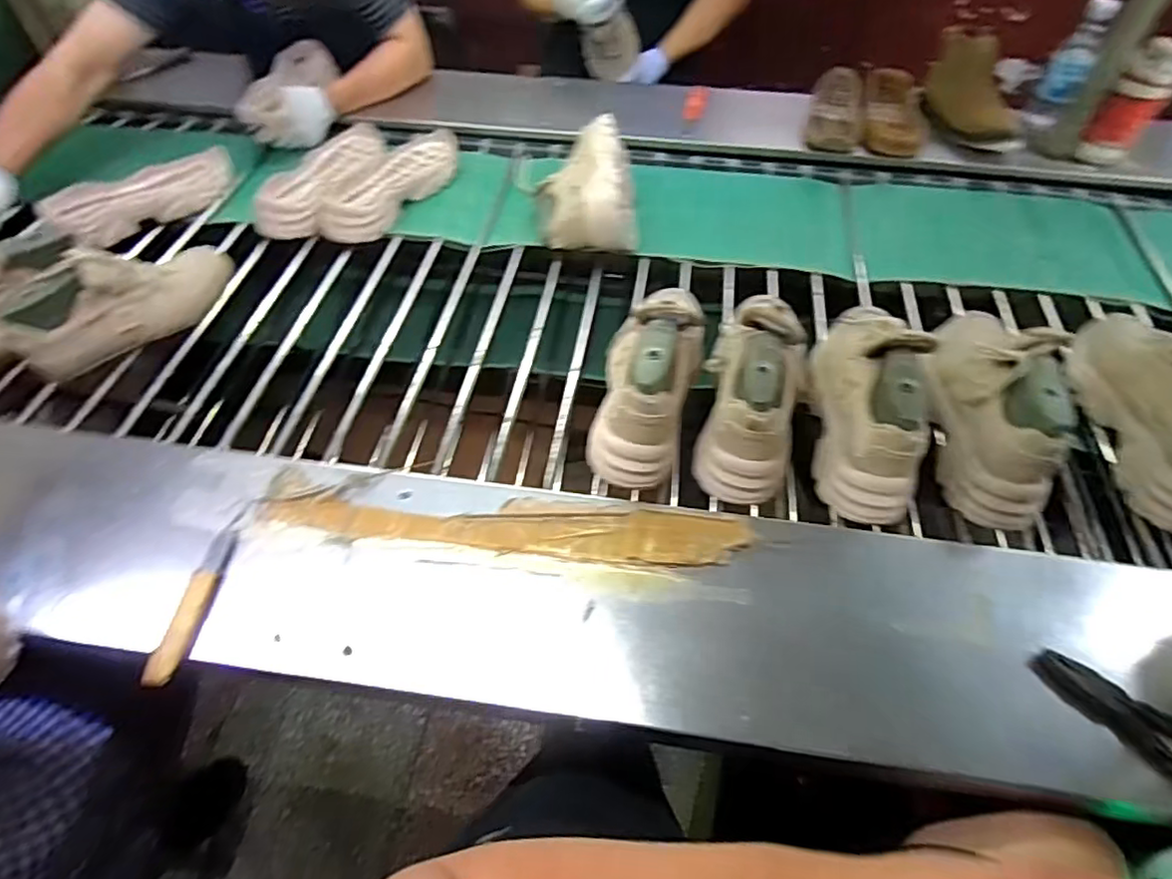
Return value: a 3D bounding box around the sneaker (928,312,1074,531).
[{"bbox_3d":[0.478,-0.035,0.732,0.088,0.151,0.253,6,54,4],"label":"sneaker"}]

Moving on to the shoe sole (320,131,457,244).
[{"bbox_3d":[-0.336,-0.461,1.107,0.124,0.033,0.325,18,56,13],"label":"shoe sole"}]

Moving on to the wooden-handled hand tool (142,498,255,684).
[{"bbox_3d":[-0.386,0.144,0.624,0.025,0.012,0.193,2,54,2],"label":"wooden-handled hand tool"}]

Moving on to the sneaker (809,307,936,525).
[{"bbox_3d":[0.344,-0.065,0.753,0.105,0.142,0.301,6,54,4],"label":"sneaker"}]

